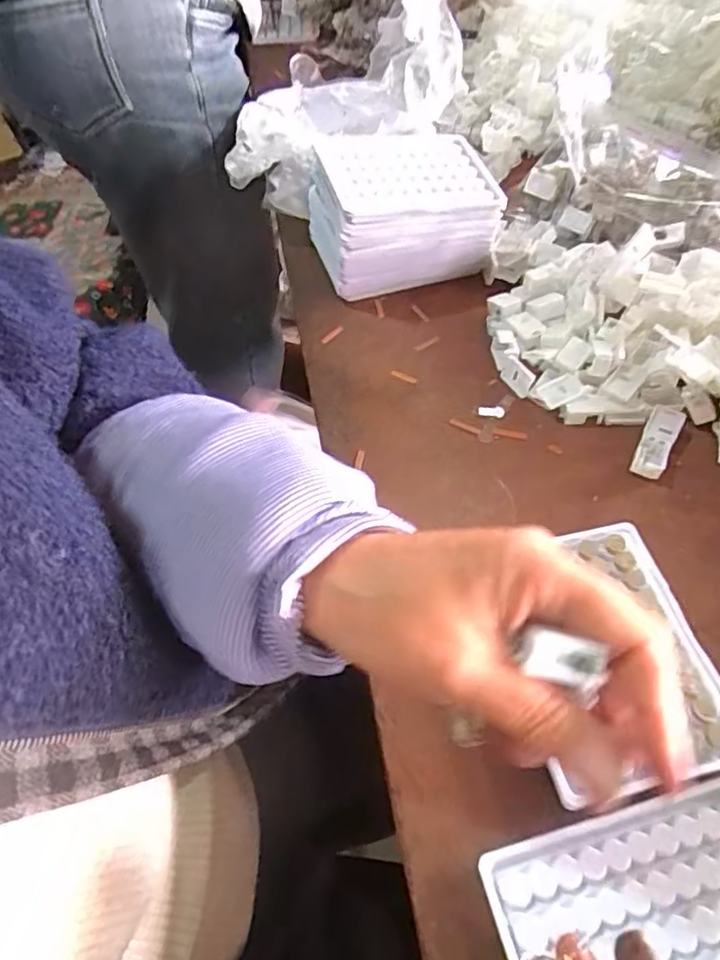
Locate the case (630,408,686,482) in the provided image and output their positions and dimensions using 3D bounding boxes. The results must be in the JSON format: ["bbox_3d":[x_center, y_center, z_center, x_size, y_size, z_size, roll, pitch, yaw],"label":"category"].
[{"bbox_3d":[0.194,-0.025,0.407,0.020,0.010,0.058,25,58,20],"label":"case"}]

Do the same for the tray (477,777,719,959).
[{"bbox_3d":[0.127,0.187,0.255,0.131,0.005,0.093,-13,54,-7],"label":"tray"}]

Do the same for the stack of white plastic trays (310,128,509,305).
[{"bbox_3d":[0.033,-0.216,0.503,0.139,0.086,0.102,-14,54,-8],"label":"stack of white plastic trays"}]

